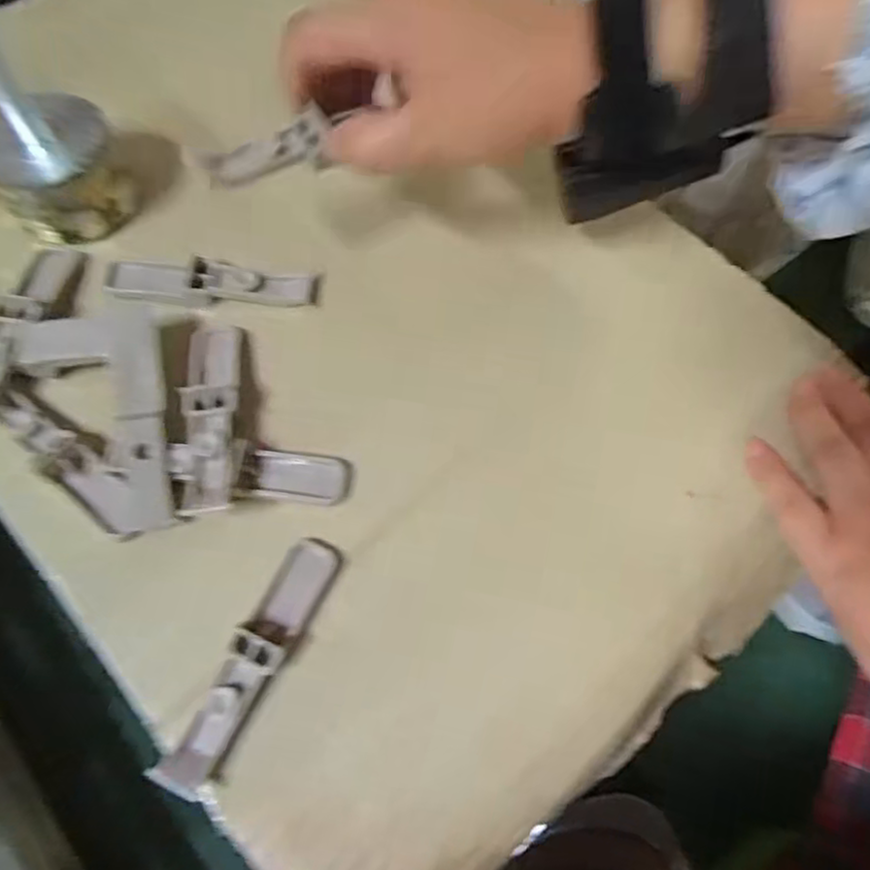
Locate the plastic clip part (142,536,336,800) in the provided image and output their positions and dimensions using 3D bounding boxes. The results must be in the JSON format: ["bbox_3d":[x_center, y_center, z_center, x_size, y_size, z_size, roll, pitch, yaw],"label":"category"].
[{"bbox_3d":[-0.070,0.086,0.265,0.021,0.018,0.100,24,68,8],"label":"plastic clip part"}]

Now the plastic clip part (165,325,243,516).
[{"bbox_3d":[-0.101,-0.013,0.301,0.027,0.019,0.100,-5,55,-4],"label":"plastic clip part"}]

